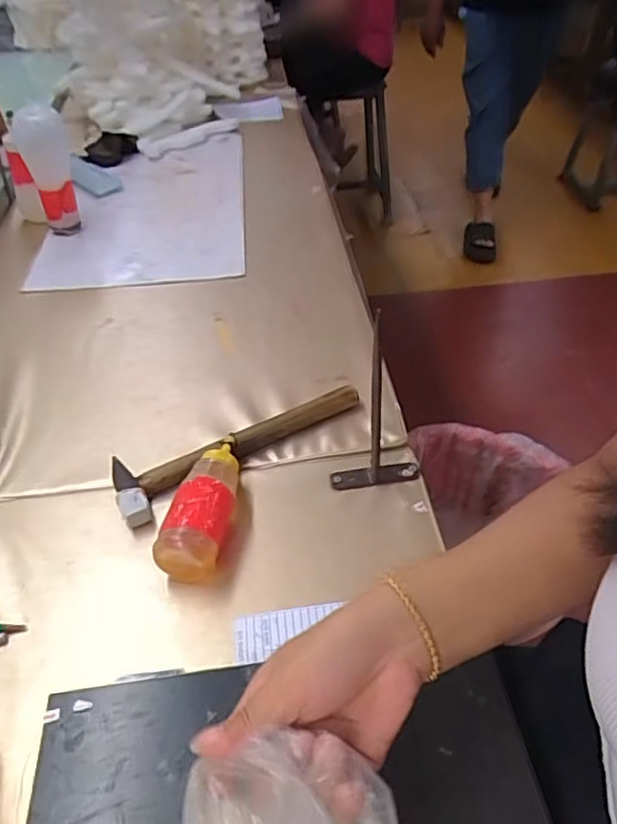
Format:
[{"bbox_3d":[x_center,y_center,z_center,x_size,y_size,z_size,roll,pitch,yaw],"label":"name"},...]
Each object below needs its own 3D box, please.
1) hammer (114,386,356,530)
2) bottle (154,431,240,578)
[{"bbox_3d":[-0.068,0.027,0.608,0.254,0.031,0.072,-24,47,-22],"label":"hammer"},{"bbox_3d":[-0.087,0.076,0.542,0.050,0.052,0.141,6,43,8],"label":"bottle"}]

